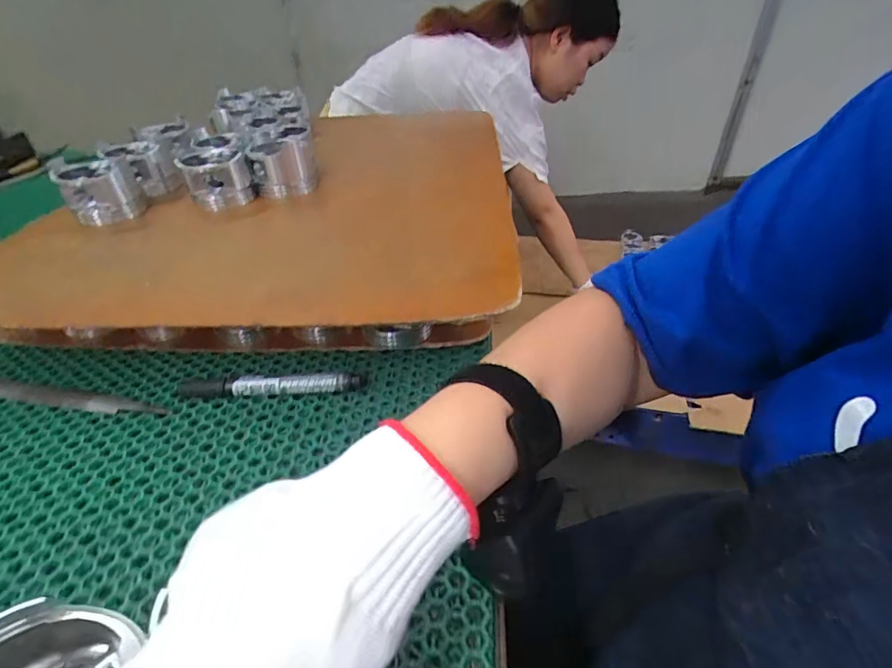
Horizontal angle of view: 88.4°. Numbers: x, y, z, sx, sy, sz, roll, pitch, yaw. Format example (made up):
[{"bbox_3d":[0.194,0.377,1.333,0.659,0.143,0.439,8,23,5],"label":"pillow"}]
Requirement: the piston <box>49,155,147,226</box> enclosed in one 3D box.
[{"bbox_3d":[-0.376,-0.157,0.502,0.068,0.058,0.068,-28,44,-28],"label":"piston"}]

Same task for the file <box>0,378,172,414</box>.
[{"bbox_3d":[-0.335,0.049,0.382,0.228,0.004,0.021,6,40,9],"label":"file"}]

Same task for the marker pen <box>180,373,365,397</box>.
[{"bbox_3d":[-0.141,0.041,0.368,0.144,0.019,0.015,-3,39,-2],"label":"marker pen"}]

